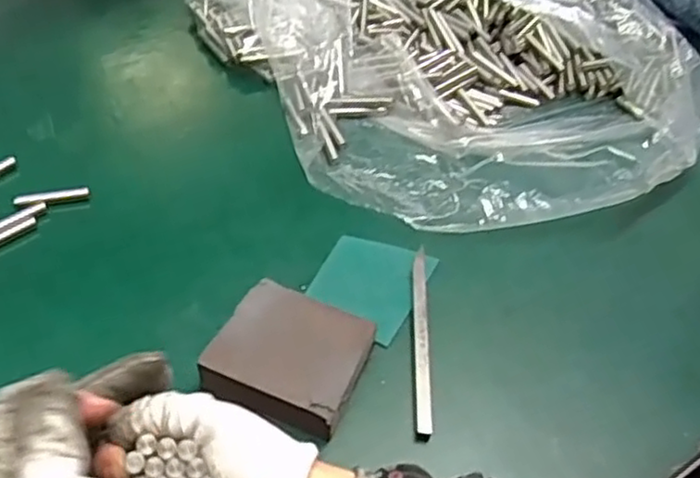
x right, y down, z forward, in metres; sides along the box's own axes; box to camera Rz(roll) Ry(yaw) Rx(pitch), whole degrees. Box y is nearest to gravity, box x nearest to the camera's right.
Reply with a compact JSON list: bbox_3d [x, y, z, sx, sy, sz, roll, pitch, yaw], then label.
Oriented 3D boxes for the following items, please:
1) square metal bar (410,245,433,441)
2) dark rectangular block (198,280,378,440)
[{"bbox_3d":[0.043,0.056,0.420,0.010,0.010,0.133,4,49,-1],"label":"square metal bar"},{"bbox_3d":[-0.034,0.068,0.395,0.079,0.029,0.074,19,50,12],"label":"dark rectangular block"}]

